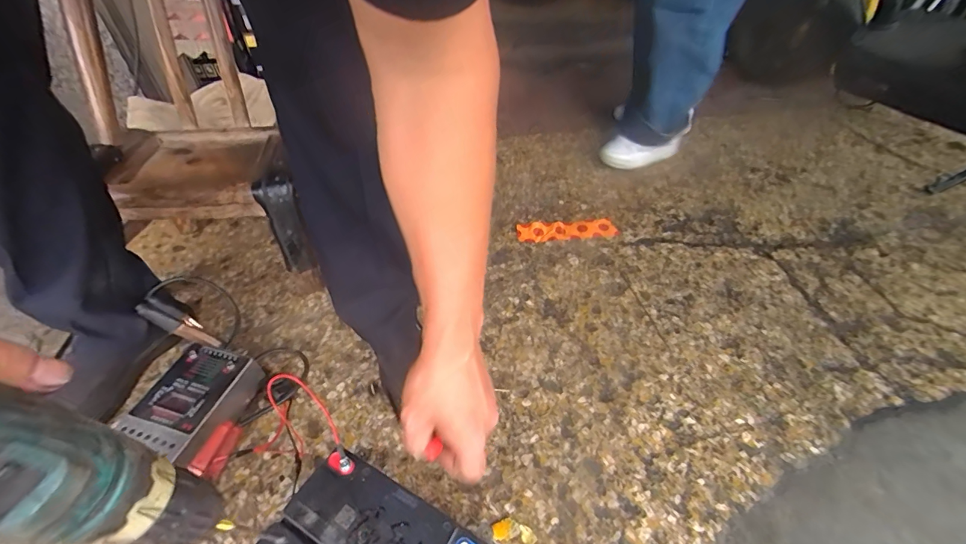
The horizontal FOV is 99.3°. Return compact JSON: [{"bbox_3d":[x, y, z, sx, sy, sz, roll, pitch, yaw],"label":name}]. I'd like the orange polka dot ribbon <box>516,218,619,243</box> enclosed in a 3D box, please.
[{"bbox_3d":[0.187,-0.095,0.921,0.223,0.007,0.062,-5,47,-6],"label":"orange polka dot ribbon"}]

